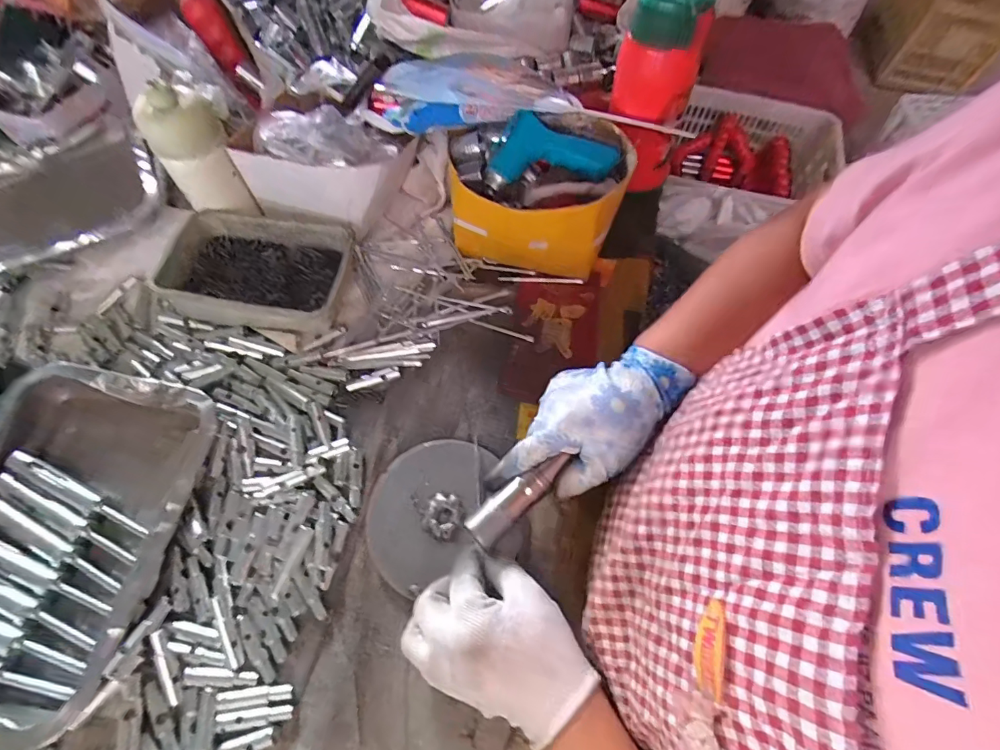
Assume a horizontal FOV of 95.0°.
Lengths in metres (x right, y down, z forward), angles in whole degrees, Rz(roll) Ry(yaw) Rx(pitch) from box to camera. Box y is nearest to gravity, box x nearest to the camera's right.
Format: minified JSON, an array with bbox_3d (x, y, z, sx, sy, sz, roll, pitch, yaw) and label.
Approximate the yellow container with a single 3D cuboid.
[{"bbox_3d":[0.035,-0.189,0.476,0.174,0.105,0.138,6,63,2],"label":"yellow container"}]

